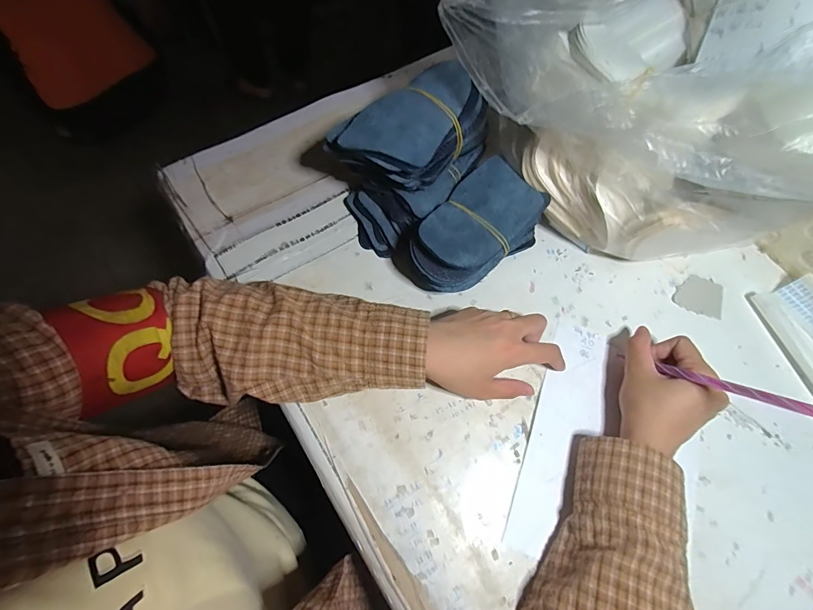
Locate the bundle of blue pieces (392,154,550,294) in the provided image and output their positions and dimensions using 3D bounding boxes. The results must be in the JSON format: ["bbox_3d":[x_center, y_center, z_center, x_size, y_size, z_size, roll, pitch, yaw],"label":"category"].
[{"bbox_3d":[0.060,-0.070,0.383,0.144,0.070,0.084,-38,75,-15],"label":"bundle of blue pieces"}]

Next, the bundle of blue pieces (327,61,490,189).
[{"bbox_3d":[0.006,-0.160,0.361,0.145,0.057,0.087,-39,75,-15],"label":"bundle of blue pieces"}]

